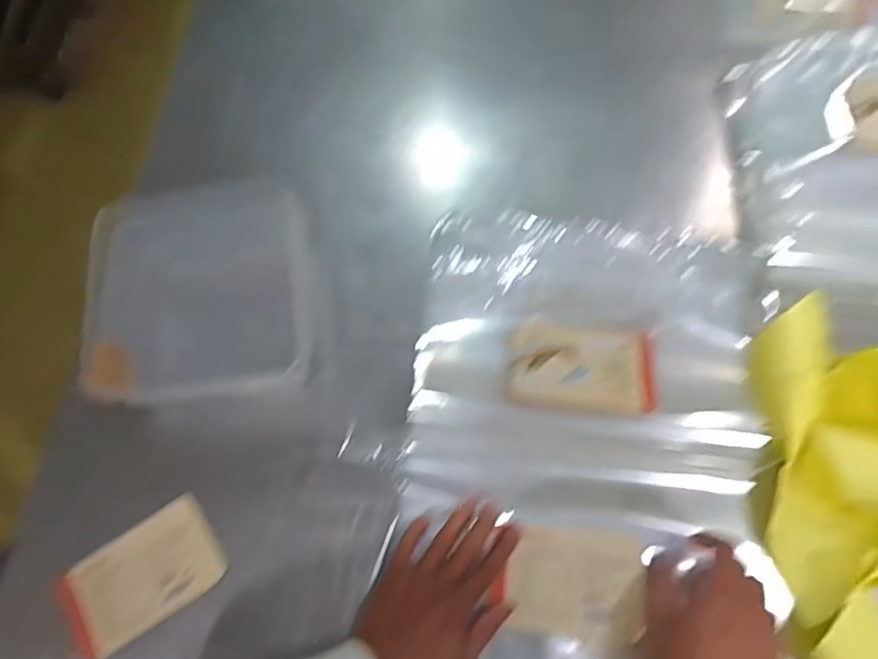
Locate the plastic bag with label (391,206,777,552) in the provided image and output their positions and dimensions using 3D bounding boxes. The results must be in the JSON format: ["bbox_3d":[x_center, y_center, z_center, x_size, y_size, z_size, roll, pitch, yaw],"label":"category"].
[{"bbox_3d":[0.139,0.021,0.597,0.324,0.037,0.306,8,68,5],"label":"plastic bag with label"}]

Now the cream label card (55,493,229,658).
[{"bbox_3d":[-0.274,0.226,0.561,0.141,0.005,0.089,-32,70,-11],"label":"cream label card"}]

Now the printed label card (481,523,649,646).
[{"bbox_3d":[0.113,0.217,0.527,0.115,0.007,0.086,6,61,6],"label":"printed label card"}]

